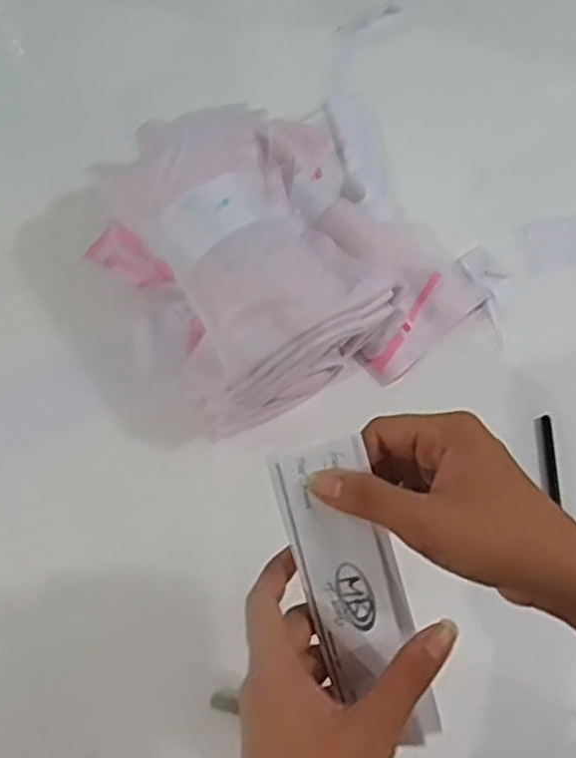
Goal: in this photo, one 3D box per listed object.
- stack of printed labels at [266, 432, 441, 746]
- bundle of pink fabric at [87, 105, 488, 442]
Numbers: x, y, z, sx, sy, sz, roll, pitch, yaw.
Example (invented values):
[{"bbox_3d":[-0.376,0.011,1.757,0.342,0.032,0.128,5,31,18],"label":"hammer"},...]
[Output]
[{"bbox_3d":[0.035,0.110,0.387,0.051,0.012,0.159,-20,88,8],"label":"stack of printed labels"},{"bbox_3d":[0.006,-0.128,0.644,0.295,0.127,0.280,-33,68,-13],"label":"bundle of pink fabric"}]

